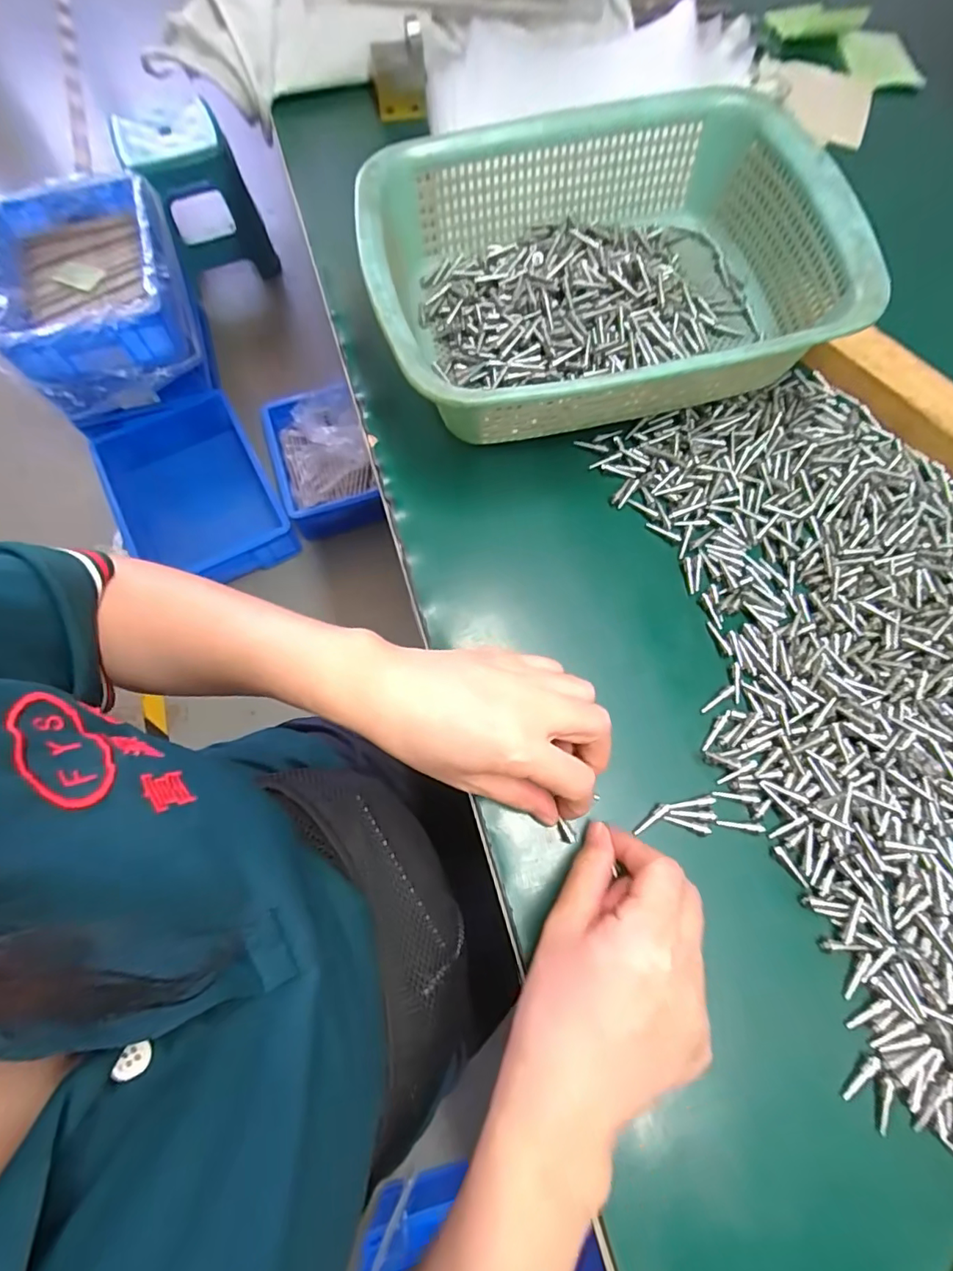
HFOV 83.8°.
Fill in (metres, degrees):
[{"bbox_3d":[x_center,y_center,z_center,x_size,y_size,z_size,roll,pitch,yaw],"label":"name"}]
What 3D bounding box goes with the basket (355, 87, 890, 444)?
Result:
[{"bbox_3d":[0.081,-0.234,0.358,0.286,0.083,0.207,-11,72,-4],"label":"basket"}]

